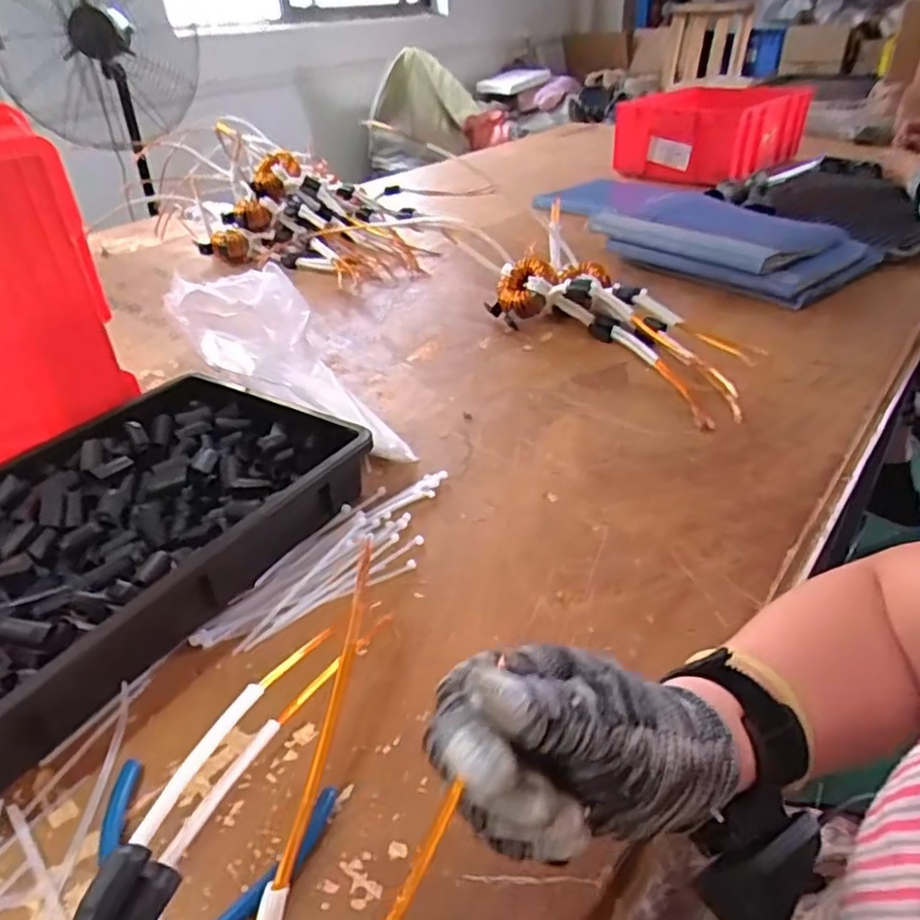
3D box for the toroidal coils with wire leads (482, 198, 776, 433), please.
[{"bbox_3d":[0.193,-0.179,0.808,0.149,0.061,0.414,-22,40,-26],"label":"toroidal coils with wire leads"}]

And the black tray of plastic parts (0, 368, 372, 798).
[{"bbox_3d":[-0.272,0.056,0.522,0.248,0.062,0.371,17,40,24],"label":"black tray of plastic parts"}]

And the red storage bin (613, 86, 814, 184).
[{"bbox_3d":[0.574,-0.743,1.483,0.281,0.134,0.434,28,45,35],"label":"red storage bin"}]

